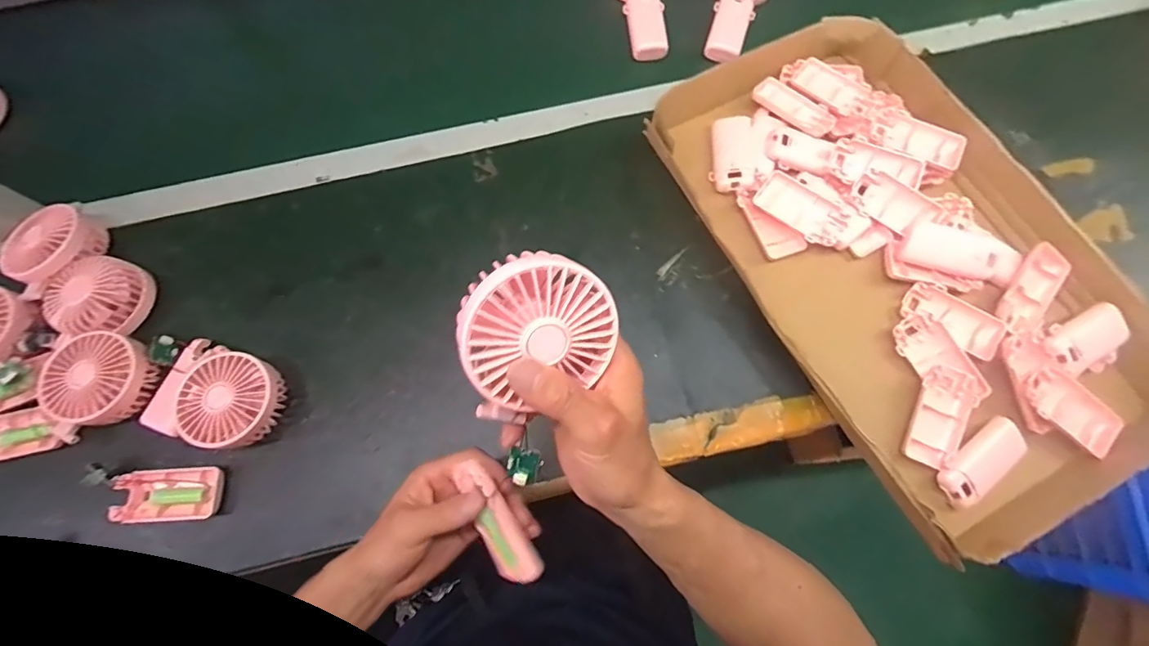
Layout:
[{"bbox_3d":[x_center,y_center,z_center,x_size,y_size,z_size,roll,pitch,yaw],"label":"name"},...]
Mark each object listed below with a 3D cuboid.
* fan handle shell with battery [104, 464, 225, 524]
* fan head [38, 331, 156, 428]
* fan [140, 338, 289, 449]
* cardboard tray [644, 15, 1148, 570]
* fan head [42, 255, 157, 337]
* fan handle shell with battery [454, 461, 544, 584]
[{"bbox_3d":[-0.378,0.160,0.456,0.092,0.016,0.047,-3,73,0],"label":"fan handle shell with battery"},{"bbox_3d":[-0.462,0.054,0.475,0.087,0.042,0.084,0,73,0],"label":"fan head"},{"bbox_3d":[-0.351,0.070,0.468,0.135,0.044,0.094,17,74,6],"label":"fan"},{"bbox_3d":[0.334,-0.080,0.503,0.318,0.050,0.526,-26,74,-7],"label":"cardboard tray"},{"bbox_3d":[-0.486,-0.026,0.501,0.082,0.043,0.082,0,73,0],"label":"fan head"},{"bbox_3d":[-0.057,0.147,0.359,0.034,0.033,0.087,-28,87,-8],"label":"fan handle shell with battery"}]

